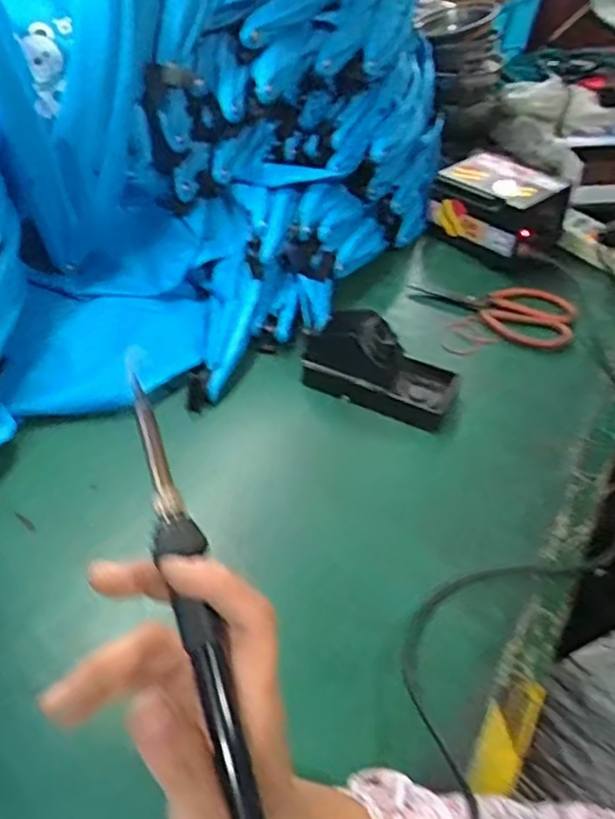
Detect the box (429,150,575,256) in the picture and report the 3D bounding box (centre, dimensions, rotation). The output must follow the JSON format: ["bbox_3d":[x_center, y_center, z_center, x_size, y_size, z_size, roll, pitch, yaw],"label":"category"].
[{"bbox_3d":[0.241,-0.258,0.815,0.076,0.094,0.152,-32,56,-28],"label":"box"}]

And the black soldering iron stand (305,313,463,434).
[{"bbox_3d":[0.078,-0.051,0.678,0.158,0.082,0.071,21,49,16],"label":"black soldering iron stand"}]

